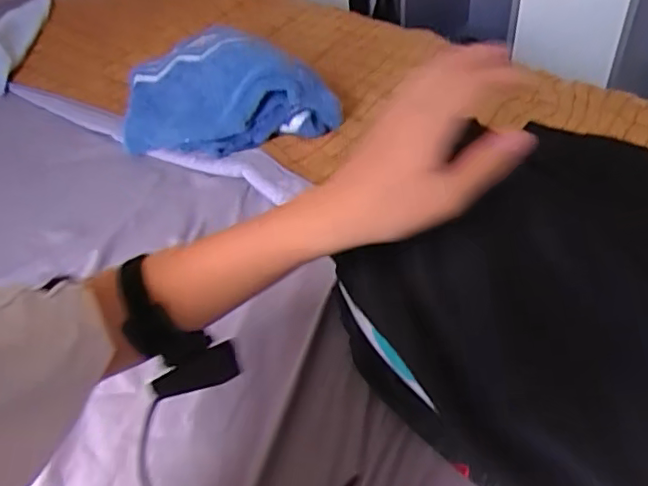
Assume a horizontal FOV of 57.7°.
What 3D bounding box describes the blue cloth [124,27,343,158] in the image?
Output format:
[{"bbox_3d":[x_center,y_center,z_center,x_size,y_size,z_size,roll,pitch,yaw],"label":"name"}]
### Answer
[{"bbox_3d":[-0.188,-0.270,1.033,0.345,0.126,0.291,-18,45,-11],"label":"blue cloth"}]

